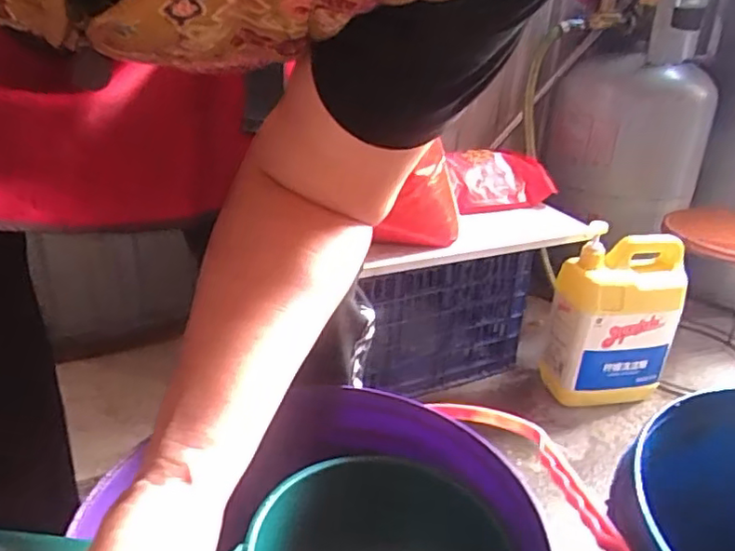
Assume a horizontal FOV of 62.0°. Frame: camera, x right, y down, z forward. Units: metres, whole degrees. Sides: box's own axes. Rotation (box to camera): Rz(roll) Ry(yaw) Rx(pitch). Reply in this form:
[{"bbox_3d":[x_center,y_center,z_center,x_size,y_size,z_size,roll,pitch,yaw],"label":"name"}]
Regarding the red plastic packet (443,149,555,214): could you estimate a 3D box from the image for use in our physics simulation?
[{"bbox_3d":[0.248,-0.184,1.160,0.184,0.020,0.141,-7,63,-5],"label":"red plastic packet"}]

